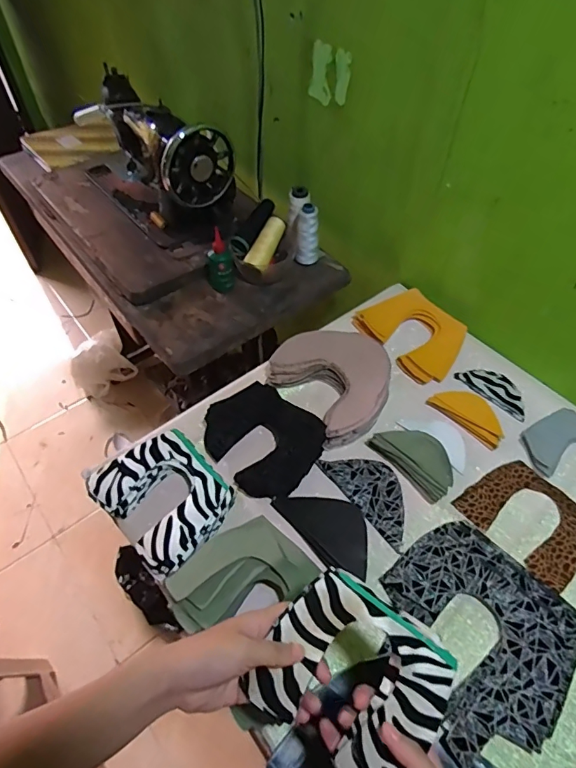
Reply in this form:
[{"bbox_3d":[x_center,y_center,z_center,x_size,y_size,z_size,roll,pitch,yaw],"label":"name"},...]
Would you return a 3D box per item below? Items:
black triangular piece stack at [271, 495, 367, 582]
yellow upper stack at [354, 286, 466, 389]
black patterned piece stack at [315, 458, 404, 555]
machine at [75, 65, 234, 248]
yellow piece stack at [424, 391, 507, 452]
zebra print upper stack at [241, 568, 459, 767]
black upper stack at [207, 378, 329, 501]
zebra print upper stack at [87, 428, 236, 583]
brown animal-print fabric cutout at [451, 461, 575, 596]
[{"bbox_3d":[0.054,0.176,0.589,0.071,0.019,0.137,-36,61,-23],"label":"black triangular piece stack"},{"bbox_3d":[0.206,-0.087,0.767,0.130,0.033,0.165,-39,62,-24],"label":"yellow upper stack"},{"bbox_3d":[0.114,0.140,0.616,0.074,0.010,0.144,-31,59,-20],"label":"black patterned piece stack"},{"bbox_3d":[-0.279,-0.458,0.923,0.161,0.202,0.391,-34,60,-24],"label":"machine"},{"bbox_3d":[0.269,0.042,0.681,0.059,0.009,0.109,-38,62,-24],"label":"yellow piece stack"},{"bbox_3d":[0.054,0.234,0.377,0.134,0.020,0.123,29,74,22],"label":"zebra print upper stack"},{"bbox_3d":[-0.037,0.075,0.650,0.158,0.028,0.135,31,60,21],"label":"black upper stack"},{"bbox_3d":[-0.154,0.143,0.590,0.156,0.034,0.130,38,63,25],"label":"zebra print upper stack"},{"bbox_3d":[0.308,0.168,0.595,0.120,0.006,0.145,-36,61,-23],"label":"brown animal-print fabric cutout"}]

